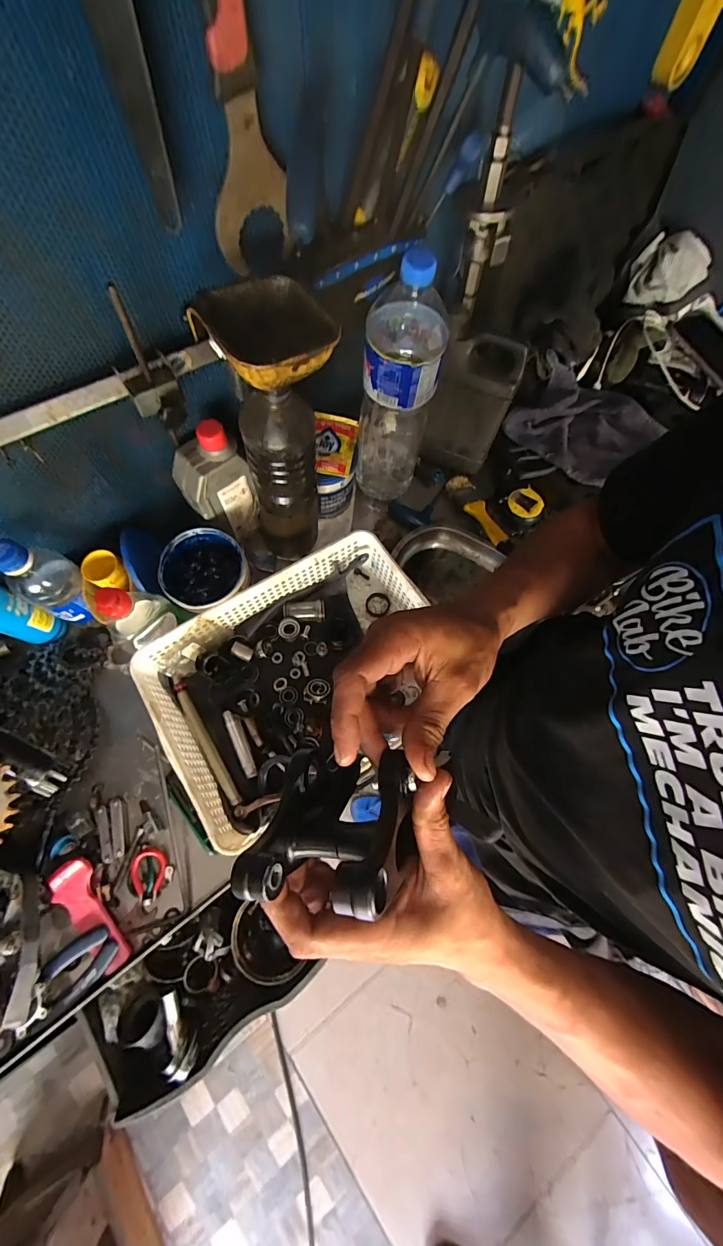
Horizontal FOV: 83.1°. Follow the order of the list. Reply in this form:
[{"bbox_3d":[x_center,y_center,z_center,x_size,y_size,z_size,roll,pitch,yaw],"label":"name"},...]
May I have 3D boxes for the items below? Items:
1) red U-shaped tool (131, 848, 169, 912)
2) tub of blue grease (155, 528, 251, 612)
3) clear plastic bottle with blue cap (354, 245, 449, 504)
[{"bbox_3d":[-0.241,0.286,0.454,0.038,0.011,0.064,8,71,0],"label":"red U-shaped tool"},{"bbox_3d":[-0.196,-0.057,0.521,0.100,0.069,0.100,1,71,-2],"label":"tub of blue grease"},{"bbox_3d":[0.046,-0.284,0.512,0.087,0.294,0.099,12,71,2],"label":"clear plastic bottle with blue cap"}]

